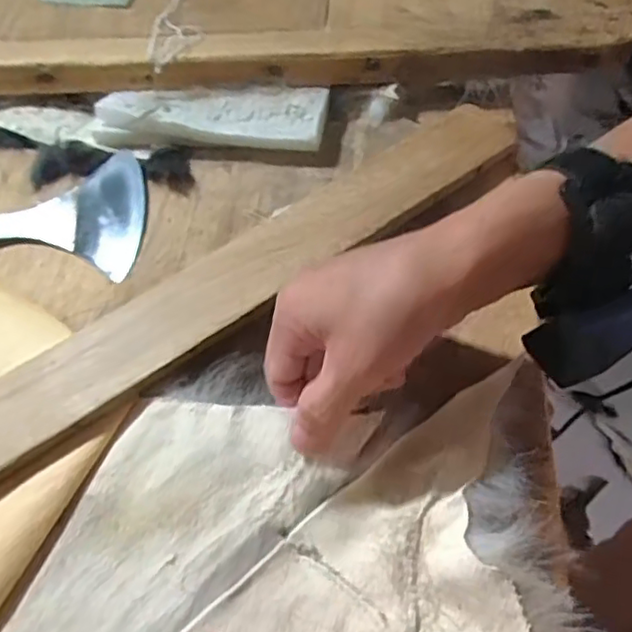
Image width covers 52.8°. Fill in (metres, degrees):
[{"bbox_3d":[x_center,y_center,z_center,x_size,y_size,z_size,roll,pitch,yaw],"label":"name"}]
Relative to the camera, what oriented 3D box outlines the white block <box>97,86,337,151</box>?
[{"bbox_3d":[-0.066,-0.131,0.421,0.143,0.026,0.042,4,61,6],"label":"white block"}]

